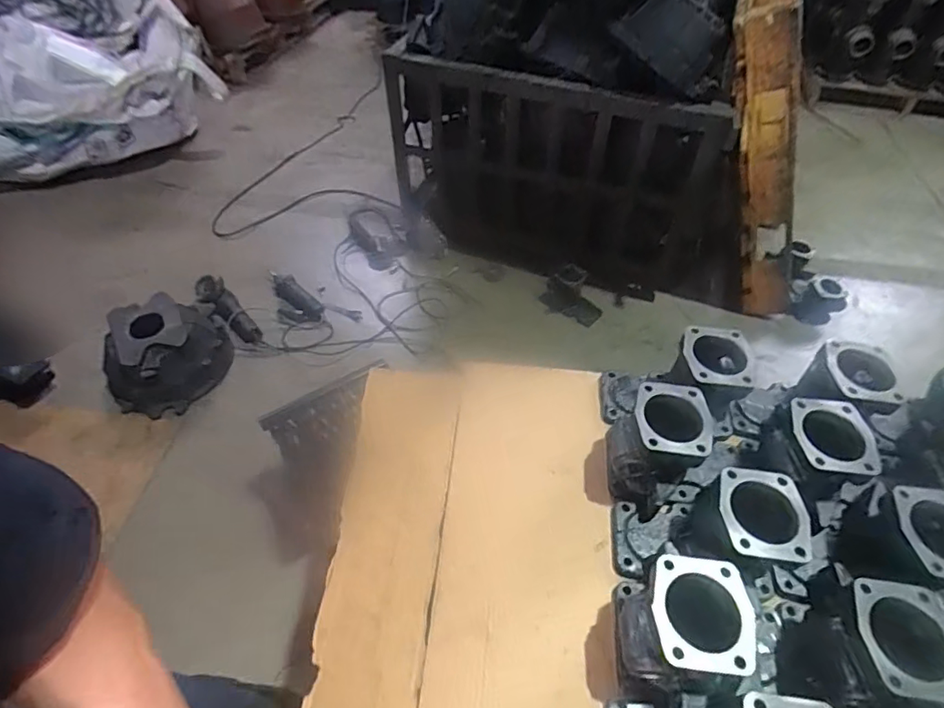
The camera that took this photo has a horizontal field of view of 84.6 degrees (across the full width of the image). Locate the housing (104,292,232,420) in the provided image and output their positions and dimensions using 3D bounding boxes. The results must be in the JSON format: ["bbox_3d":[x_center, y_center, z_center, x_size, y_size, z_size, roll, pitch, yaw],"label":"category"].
[{"bbox_3d":[-0.911,0.002,1.550,0.328,0.209,0.324,1,51,-1],"label":"housing"}]

